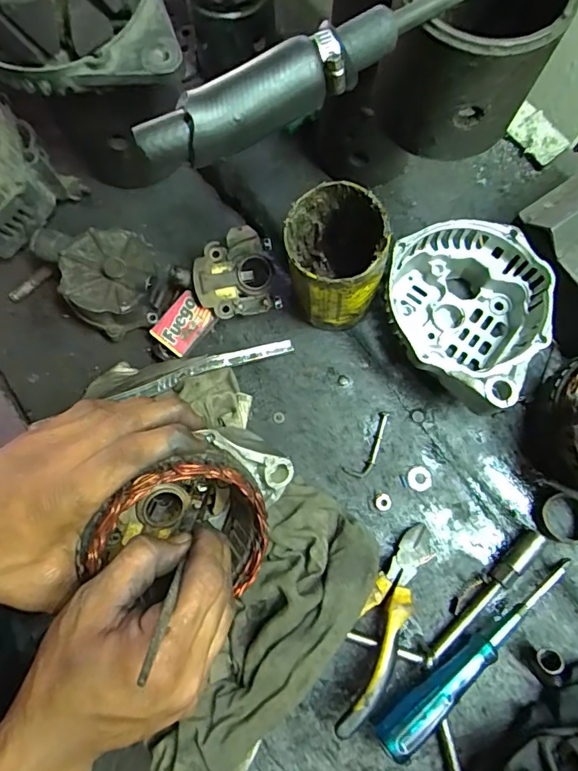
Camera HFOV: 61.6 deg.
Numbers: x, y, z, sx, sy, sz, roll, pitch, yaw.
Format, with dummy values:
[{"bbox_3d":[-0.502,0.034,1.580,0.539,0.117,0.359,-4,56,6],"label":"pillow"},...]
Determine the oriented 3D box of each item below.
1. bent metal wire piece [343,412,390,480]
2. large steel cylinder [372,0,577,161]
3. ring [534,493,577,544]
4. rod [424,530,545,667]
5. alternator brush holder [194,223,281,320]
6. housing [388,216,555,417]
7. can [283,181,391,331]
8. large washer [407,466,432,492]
[{"bbox_3d":[0.071,0.051,0.410,0.019,0.007,0.062,36,79,8],"label":"bent metal wire piece"},{"bbox_3d":[0.095,-0.191,0.272,0.087,0.089,0.088,6,77,1],"label":"large steel cylinder"},{"bbox_3d":[0.218,0.105,0.385,0.038,0.016,0.037,0,77,0],"label":"ring"},{"bbox_3d":[0.152,0.165,0.379,0.017,0.018,0.130,44,80,9],"label":"rod"},{"bbox_3d":[-0.049,-0.098,0.432,0.070,0.028,0.073,-10,87,-8],"label":"alternator brush holder"},{"bbox_3d":[0.145,-0.051,0.395,0.120,0.082,0.149,-7,77,-2],"label":"housing"},{"bbox_3d":[0.034,-0.096,0.388,0.070,0.117,0.076,0,77,0],"label":"can"},{"bbox_3d":[0.109,0.078,0.404,0.019,0.004,0.020,0,77,0],"label":"large washer"}]

